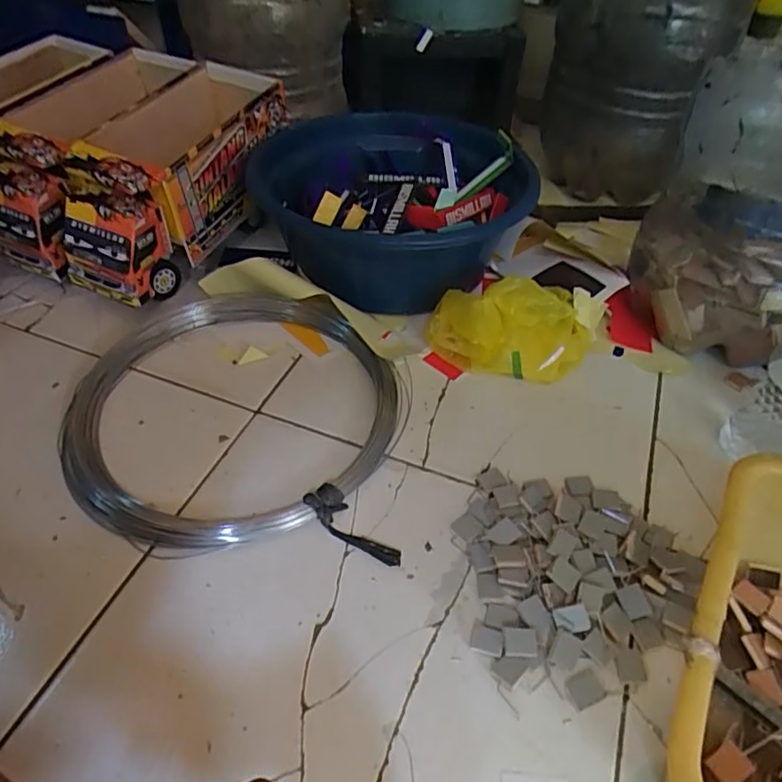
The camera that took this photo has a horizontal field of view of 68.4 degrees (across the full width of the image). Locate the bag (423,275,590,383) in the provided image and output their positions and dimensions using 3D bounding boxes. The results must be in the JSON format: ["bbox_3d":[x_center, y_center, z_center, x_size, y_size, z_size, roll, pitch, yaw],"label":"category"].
[{"bbox_3d":[0.137,-0.073,0.648,0.183,0.099,0.085,0,46,-2],"label":"bag"}]

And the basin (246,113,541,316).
[{"bbox_3d":[0.005,-0.237,0.772,0.323,0.154,0.375,-23,50,-22],"label":"basin"}]

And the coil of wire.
[{"bbox_3d":[-0.164,0.011,0.598,0.340,0.046,0.329,1,46,-1],"label":"coil of wire"}]

